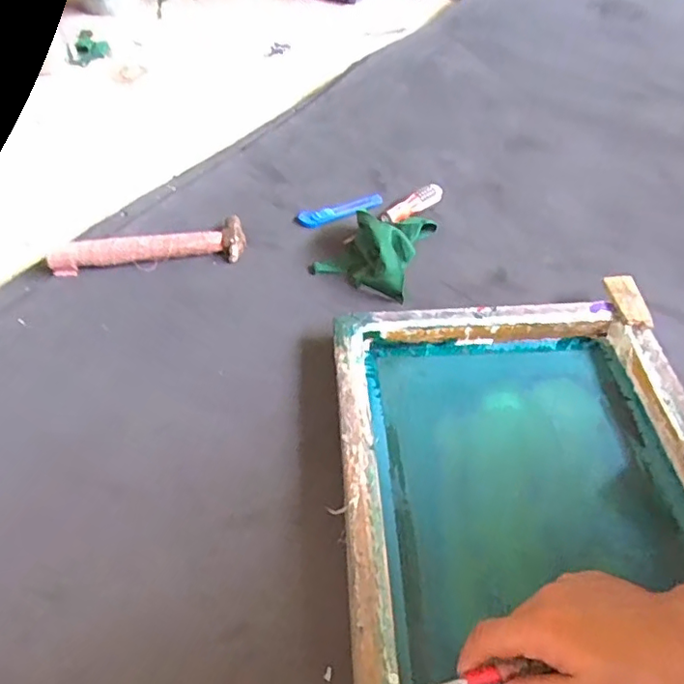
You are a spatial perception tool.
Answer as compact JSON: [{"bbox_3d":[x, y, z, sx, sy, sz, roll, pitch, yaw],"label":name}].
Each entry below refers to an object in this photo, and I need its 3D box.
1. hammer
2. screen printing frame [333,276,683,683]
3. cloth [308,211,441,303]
[{"bbox_3d":[-0.270,-0.133,0.809,0.266,0.051,0.070,-13,51,-6],"label":"hammer"},{"bbox_3d":[0.176,0.144,0.543,0.356,0.049,0.450,-2,50,3],"label":"screen printing frame"},{"bbox_3d":[0.050,-0.151,0.801,0.135,0.064,0.163,19,54,19],"label":"cloth"}]

